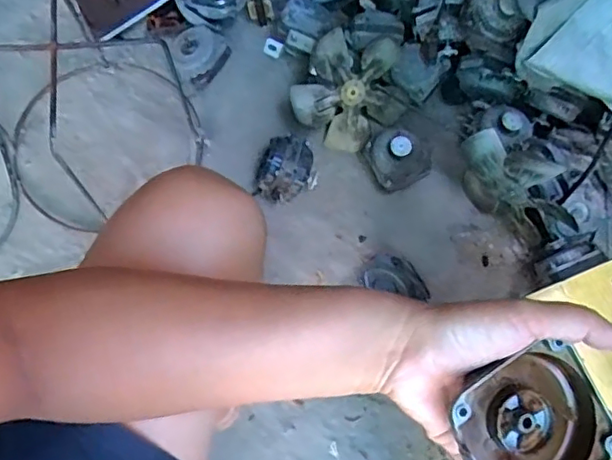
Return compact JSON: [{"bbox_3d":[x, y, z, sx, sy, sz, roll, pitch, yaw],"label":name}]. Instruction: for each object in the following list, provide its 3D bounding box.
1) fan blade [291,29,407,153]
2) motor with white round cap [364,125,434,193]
[{"bbox_3d":[0.068,-0.208,0.912,0.172,0.054,0.168,-7,116,-14],"label":"fan blade"},{"bbox_3d":[0.138,-0.112,0.894,0.087,0.065,0.094,-21,72,-10],"label":"motor with white round cap"}]

